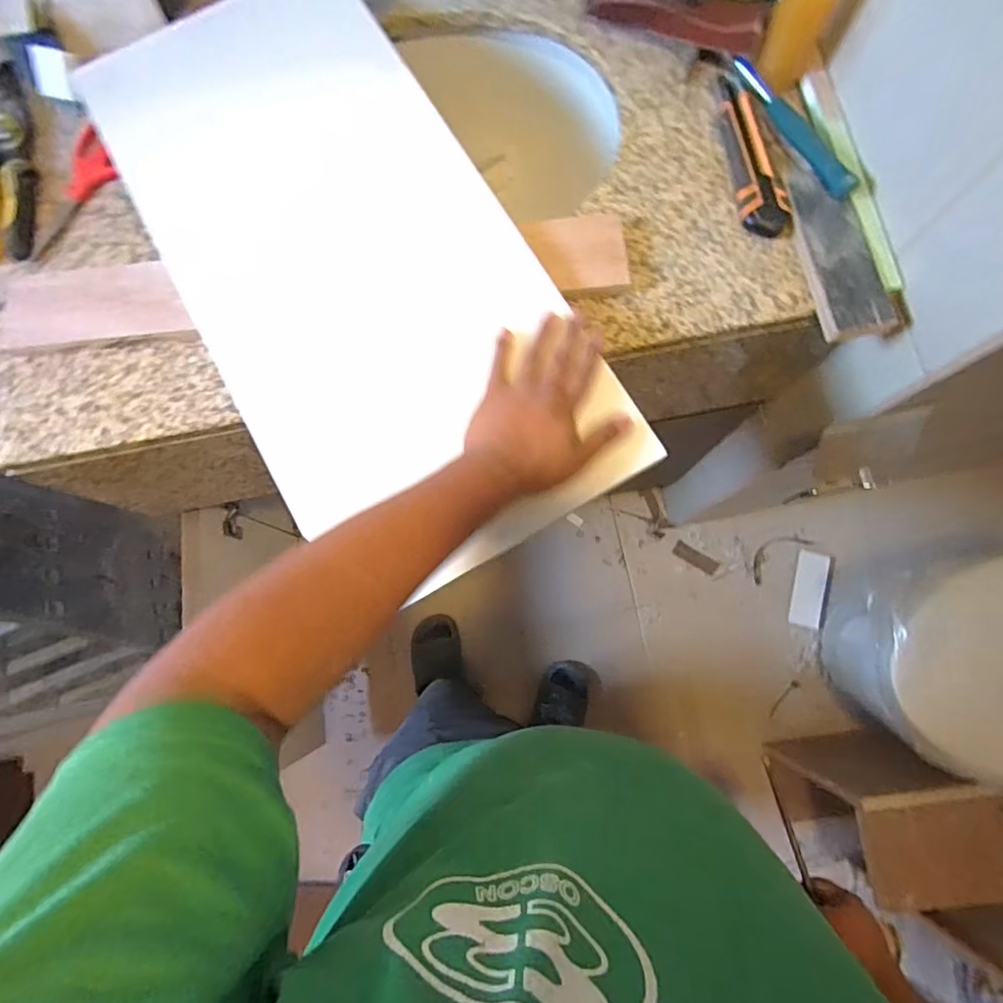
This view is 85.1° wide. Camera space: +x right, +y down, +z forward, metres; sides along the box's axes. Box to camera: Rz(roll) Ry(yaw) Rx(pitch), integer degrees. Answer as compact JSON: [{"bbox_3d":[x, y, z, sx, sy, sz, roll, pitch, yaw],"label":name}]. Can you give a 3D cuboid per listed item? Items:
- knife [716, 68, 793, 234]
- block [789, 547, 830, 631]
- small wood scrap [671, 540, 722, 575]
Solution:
[{"bbox_3d":[0.253,-0.363,0.562,0.040,0.022,0.193,-9,79,0],"label":"knife"},{"bbox_3d":[0.754,0.215,1.333,0.077,0.022,0.179,13,79,4],"label":"block"},{"bbox_3d":[0.495,0.144,1.389,0.122,0.014,0.041,30,90,-3],"label":"small wood scrap"}]

